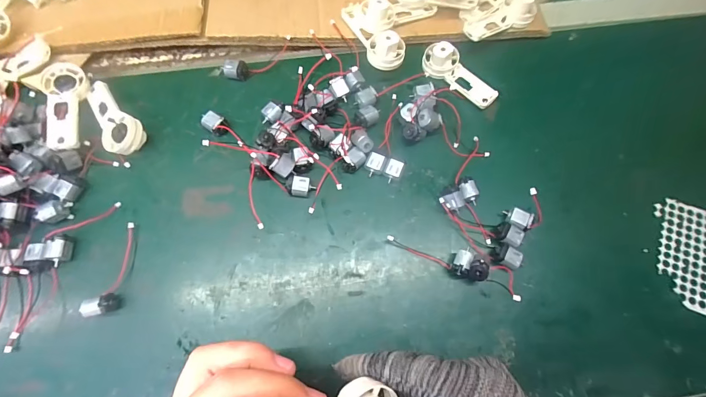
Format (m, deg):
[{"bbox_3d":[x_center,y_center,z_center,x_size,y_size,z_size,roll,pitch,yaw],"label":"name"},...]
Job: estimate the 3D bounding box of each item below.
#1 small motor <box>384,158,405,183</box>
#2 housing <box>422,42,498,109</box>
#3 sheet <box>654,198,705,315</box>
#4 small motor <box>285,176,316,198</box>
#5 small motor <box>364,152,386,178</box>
[{"bbox_3d":[0.040,-0.027,0.356,0.017,0.016,0.023,22,71,5],"label":"small motor"},{"bbox_3d":[0.119,-0.139,0.386,0.091,0.020,0.036,36,73,10],"label":"housing"},{"bbox_3d":[0.342,0.059,0.341,0.088,0.005,0.103,21,74,10],"label":"sheet"},{"bbox_3d":[-0.052,-0.010,0.349,0.028,0.016,0.020,9,70,1],"label":"small motor"},{"bbox_3d":[0.022,-0.034,0.357,0.019,0.014,0.024,15,70,3],"label":"small motor"}]

